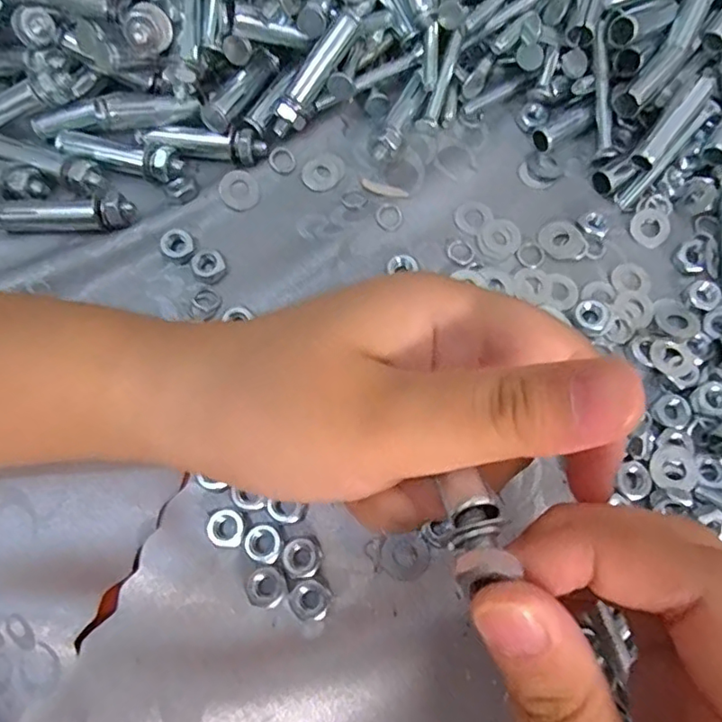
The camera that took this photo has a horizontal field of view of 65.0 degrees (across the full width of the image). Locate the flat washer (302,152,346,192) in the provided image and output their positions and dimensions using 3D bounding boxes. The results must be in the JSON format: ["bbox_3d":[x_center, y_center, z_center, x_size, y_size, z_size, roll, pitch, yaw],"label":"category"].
[{"bbox_3d":[-0.016,-0.083,0.246,0.019,0.004,0.017,-38,77,-13],"label":"flat washer"}]

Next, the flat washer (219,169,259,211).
[{"bbox_3d":[-0.052,-0.072,0.241,0.016,0.004,0.016,1,87,-11],"label":"flat washer"}]

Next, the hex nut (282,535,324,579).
[{"bbox_3d":[-0.020,0.067,0.194,0.013,0.004,0.013,-42,78,-14],"label":"hex nut"}]

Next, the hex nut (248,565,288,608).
[{"bbox_3d":[-0.031,0.076,0.190,0.012,0.006,0.012,10,72,1],"label":"hex nut"}]

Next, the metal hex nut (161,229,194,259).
[{"bbox_3d":[-0.075,-0.048,0.230,0.012,0.004,0.013,-26,75,-10],"label":"metal hex nut"}]

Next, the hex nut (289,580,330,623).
[{"bbox_3d":[-0.017,0.081,0.190,0.012,0.004,0.013,-40,78,-14],"label":"hex nut"}]

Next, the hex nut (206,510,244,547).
[{"bbox_3d":[-0.047,0.058,0.196,0.012,0.005,0.012,8,72,0],"label":"hex nut"}]

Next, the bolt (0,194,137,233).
[{"bbox_3d":[-0.121,-0.059,0.230,0.055,0.010,0.011,-1,72,-3],"label":"bolt"}]

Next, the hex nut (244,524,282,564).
[{"bbox_3d":[-0.034,0.062,0.193,0.013,0.004,0.012,11,72,1],"label":"hex nut"}]

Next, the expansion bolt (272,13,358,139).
[{"bbox_3d":[-0.020,-0.119,0.237,0.008,0.009,0.055,41,102,14],"label":"expansion bolt"}]

